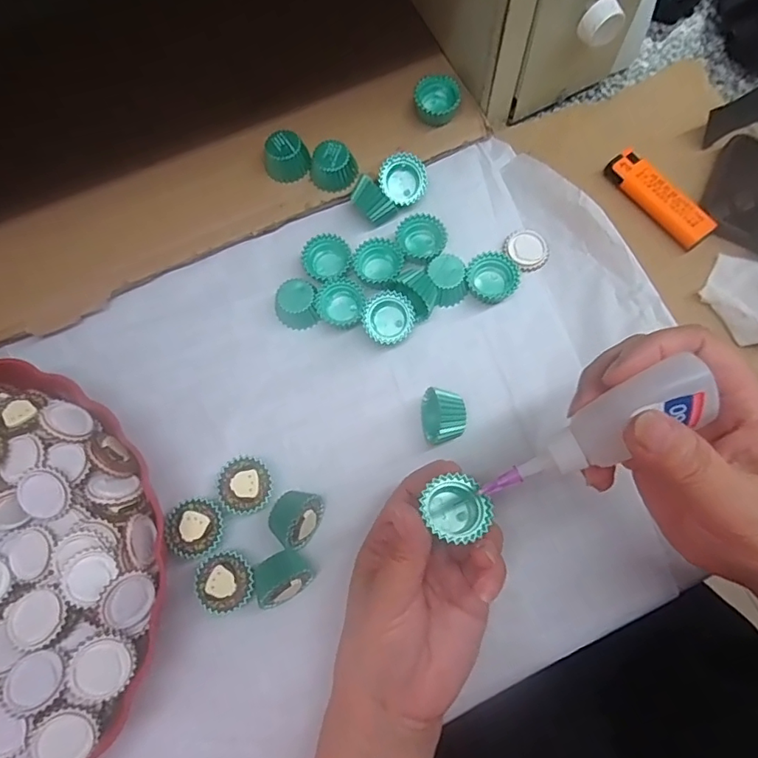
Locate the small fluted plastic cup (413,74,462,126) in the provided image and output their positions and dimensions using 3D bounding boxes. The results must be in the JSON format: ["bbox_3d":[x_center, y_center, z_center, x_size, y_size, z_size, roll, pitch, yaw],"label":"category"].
[{"bbox_3d":[0.041,-0.196,0.364,0.032,0.018,0.028,13,74,4],"label":"small fluted plastic cup"}]

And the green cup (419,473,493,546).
[{"bbox_3d":[0.036,0.061,0.243,0.029,0.017,0.029,0,74,0],"label":"green cup"}]

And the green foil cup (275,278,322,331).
[{"bbox_3d":[-0.053,-0.048,0.335,0.028,0.020,0.028,0,74,0],"label":"green foil cup"}]

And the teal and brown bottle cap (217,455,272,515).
[{"bbox_3d":[-0.078,0.063,0.303,0.030,0.016,0.032,-4,74,-1],"label":"teal and brown bottle cap"}]

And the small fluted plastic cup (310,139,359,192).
[{"bbox_3d":[-0.031,-0.144,0.352,0.032,0.021,0.029,-8,74,-2],"label":"small fluted plastic cup"}]

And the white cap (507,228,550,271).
[{"bbox_3d":[0.098,-0.085,0.342,0.027,0.005,0.028,0,74,0],"label":"white cap"}]

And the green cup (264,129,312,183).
[{"bbox_3d":[-0.063,-0.152,0.354,0.029,0.021,0.027,0,74,0],"label":"green cup"}]

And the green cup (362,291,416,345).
[{"bbox_3d":[0.006,-0.037,0.328,0.031,0.021,0.032,0,74,0],"label":"green cup"}]

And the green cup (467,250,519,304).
[{"bbox_3d":[0.073,-0.066,0.333,0.032,0.018,0.031,0,74,0],"label":"green cup"}]

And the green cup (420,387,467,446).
[{"bbox_3d":[0.038,0.022,0.306,0.024,0.029,0.030,1,74,0],"label":"green cup"}]

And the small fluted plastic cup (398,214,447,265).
[{"bbox_3d":[0.028,-0.092,0.342,0.031,0.015,0.030,0,74,0],"label":"small fluted plastic cup"}]

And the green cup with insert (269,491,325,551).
[{"bbox_3d":[-0.048,0.080,0.295,0.027,0.021,0.032,20,75,6],"label":"green cup with insert"}]

